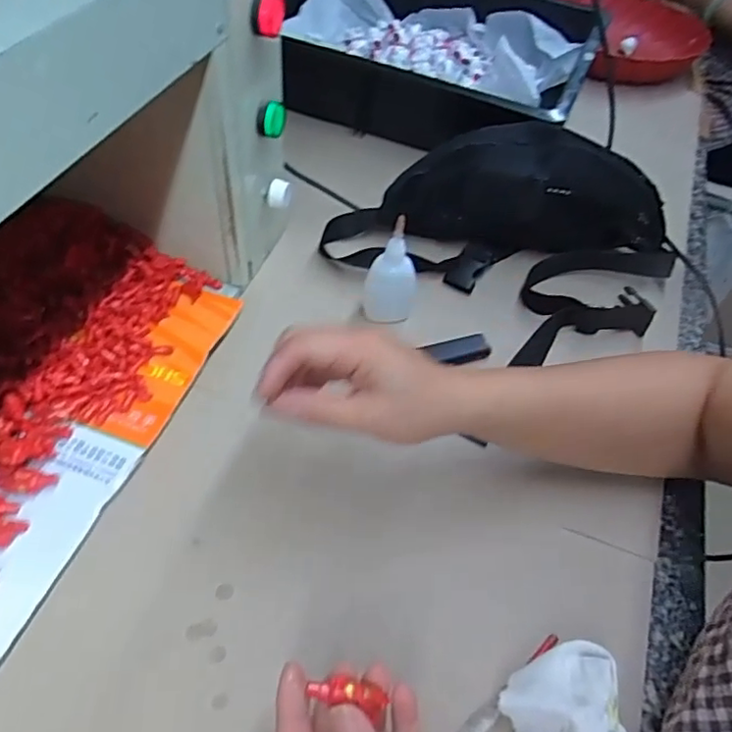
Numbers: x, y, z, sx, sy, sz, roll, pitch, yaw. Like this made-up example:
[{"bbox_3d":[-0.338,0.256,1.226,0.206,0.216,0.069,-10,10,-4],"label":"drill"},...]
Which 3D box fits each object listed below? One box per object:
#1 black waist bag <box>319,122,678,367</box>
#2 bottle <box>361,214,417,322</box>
[{"bbox_3d":[0.133,-0.137,0.584,0.299,0.102,0.201,28,53,16],"label":"black waist bag"},{"bbox_3d":[0.024,-0.087,0.526,0.045,0.100,0.034,7,50,-1],"label":"bottle"}]

